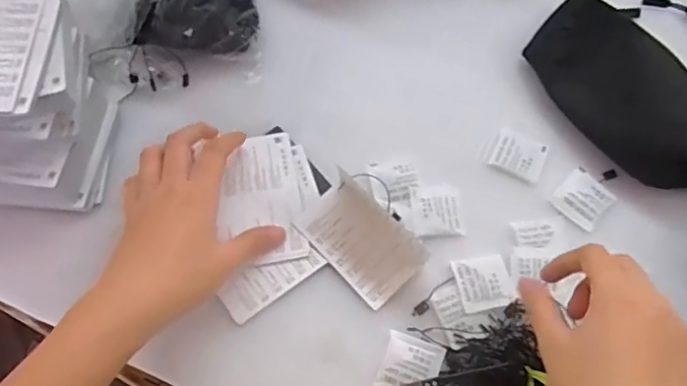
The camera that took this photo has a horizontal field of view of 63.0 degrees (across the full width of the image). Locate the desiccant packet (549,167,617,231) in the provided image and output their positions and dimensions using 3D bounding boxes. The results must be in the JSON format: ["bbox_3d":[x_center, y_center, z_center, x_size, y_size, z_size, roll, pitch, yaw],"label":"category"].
[{"bbox_3d":[0.187,0.004,0.435,0.038,0.004,0.042,41,72,15],"label":"desiccant packet"}]

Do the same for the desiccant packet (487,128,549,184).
[{"bbox_3d":[0.141,-0.031,0.449,0.041,0.004,0.037,23,68,8],"label":"desiccant packet"}]

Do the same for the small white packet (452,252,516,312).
[{"bbox_3d":[0.101,0.064,0.405,0.039,0.004,0.037,-10,67,-6],"label":"small white packet"}]

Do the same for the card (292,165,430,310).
[{"bbox_3d":[0.013,0.033,0.411,0.057,0.013,0.088,-41,73,-17],"label":"card"}]

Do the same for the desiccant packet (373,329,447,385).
[{"bbox_3d":[0.046,0.119,0.382,0.039,0.005,0.039,19,67,7],"label":"desiccant packet"}]

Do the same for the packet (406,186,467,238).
[{"bbox_3d":[0.070,0.013,0.425,0.040,0.004,0.039,-2,67,-3],"label":"packet"}]

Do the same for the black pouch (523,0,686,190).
[{"bbox_3d":[0.236,-0.081,0.451,0.099,0.034,0.191,-31,71,-14],"label":"black pouch"}]

